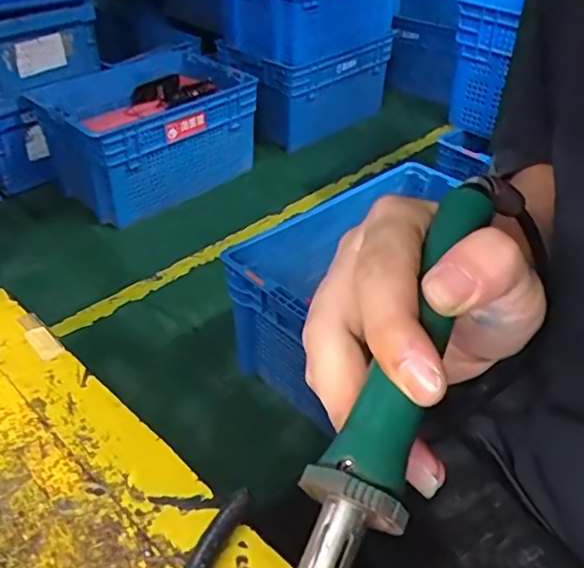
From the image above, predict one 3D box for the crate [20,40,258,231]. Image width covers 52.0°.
[{"bbox_3d":[-0.431,-0.479,1.872,0.684,0.298,0.453,-31,49,-33],"label":"crate"}]

